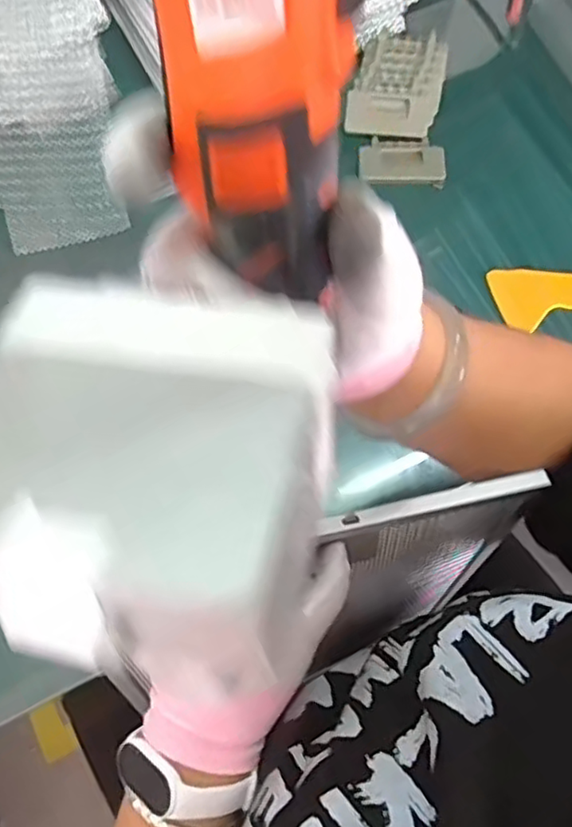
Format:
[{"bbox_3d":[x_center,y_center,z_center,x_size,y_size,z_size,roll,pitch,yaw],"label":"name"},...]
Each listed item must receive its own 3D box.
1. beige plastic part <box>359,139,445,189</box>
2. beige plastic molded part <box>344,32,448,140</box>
[{"bbox_3d":[0.119,-0.259,0.649,0.088,0.014,0.056,1,69,2],"label":"beige plastic part"},{"bbox_3d":[0.118,-0.344,0.666,0.090,0.026,0.123,12,70,6],"label":"beige plastic molded part"}]

